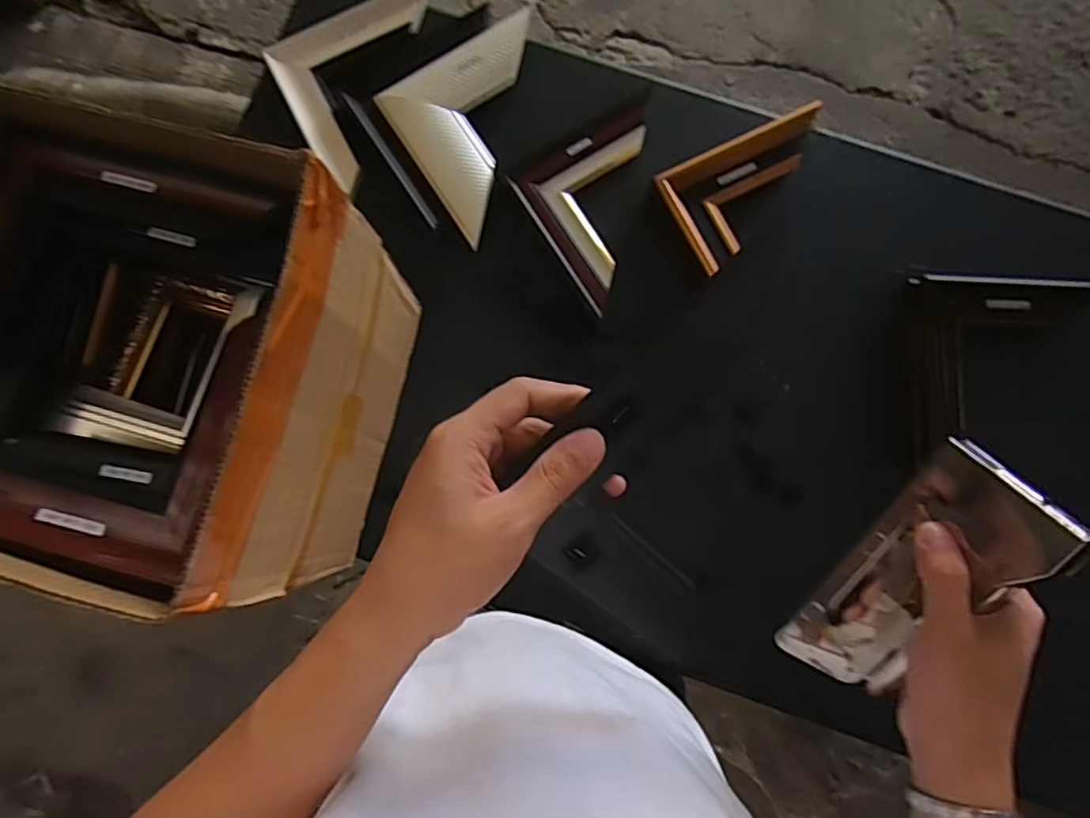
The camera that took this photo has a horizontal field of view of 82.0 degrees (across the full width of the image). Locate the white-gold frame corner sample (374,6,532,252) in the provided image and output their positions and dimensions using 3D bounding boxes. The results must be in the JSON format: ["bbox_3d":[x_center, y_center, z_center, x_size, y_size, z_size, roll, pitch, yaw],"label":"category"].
[{"bbox_3d":[-0.108,-0.318,0.671,0.132,0.020,0.259,11,83,1],"label":"white-gold frame corner sample"}]

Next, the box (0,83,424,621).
[{"bbox_3d":[-0.281,-0.028,0.478,0.262,0.231,0.285,11,83,1],"label":"box"}]

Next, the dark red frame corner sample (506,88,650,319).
[{"bbox_3d":[0.028,-0.227,0.672,0.127,0.028,0.254,13,83,2],"label":"dark red frame corner sample"}]

